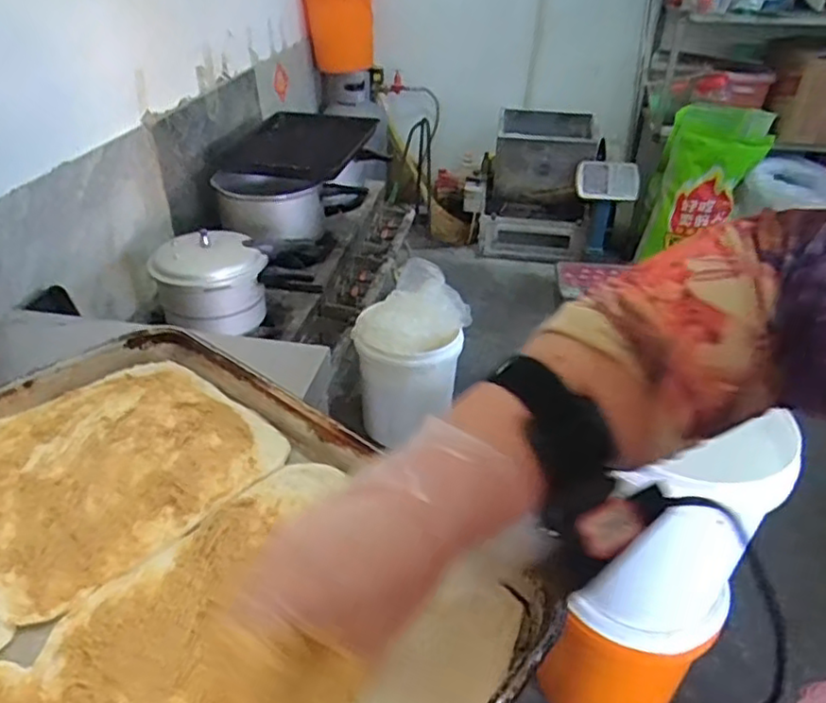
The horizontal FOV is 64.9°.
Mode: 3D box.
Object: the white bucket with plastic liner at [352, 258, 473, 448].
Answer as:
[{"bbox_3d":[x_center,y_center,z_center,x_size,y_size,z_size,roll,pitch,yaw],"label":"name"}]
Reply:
[{"bbox_3d":[-0.006,0.029,1.843,0.259,0.462,0.287,23,40,29],"label":"white bucket with plastic liner"}]

